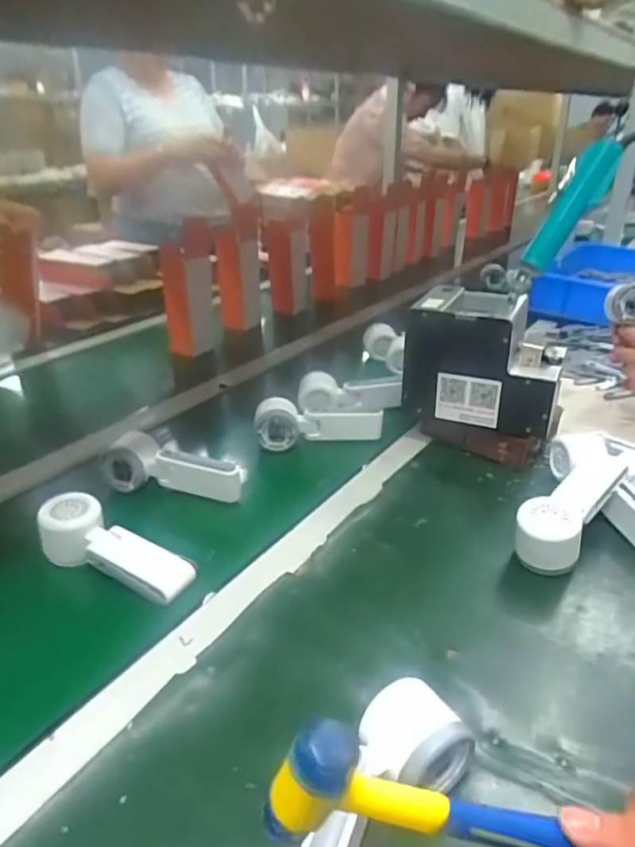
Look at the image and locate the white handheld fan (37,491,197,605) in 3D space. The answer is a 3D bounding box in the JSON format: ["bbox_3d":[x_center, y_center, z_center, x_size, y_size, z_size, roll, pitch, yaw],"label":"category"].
[{"bbox_3d":[-0.197,0.115,0.560,0.159,0.042,0.062,15,30,23],"label":"white handheld fan"}]

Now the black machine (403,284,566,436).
[{"bbox_3d":[0.207,-0.082,0.751,0.177,0.136,0.126,11,29,20],"label":"black machine"}]

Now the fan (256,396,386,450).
[{"bbox_3d":[0.002,-0.005,0.792,0.166,0.054,0.067,-5,28,-13],"label":"fan"}]

